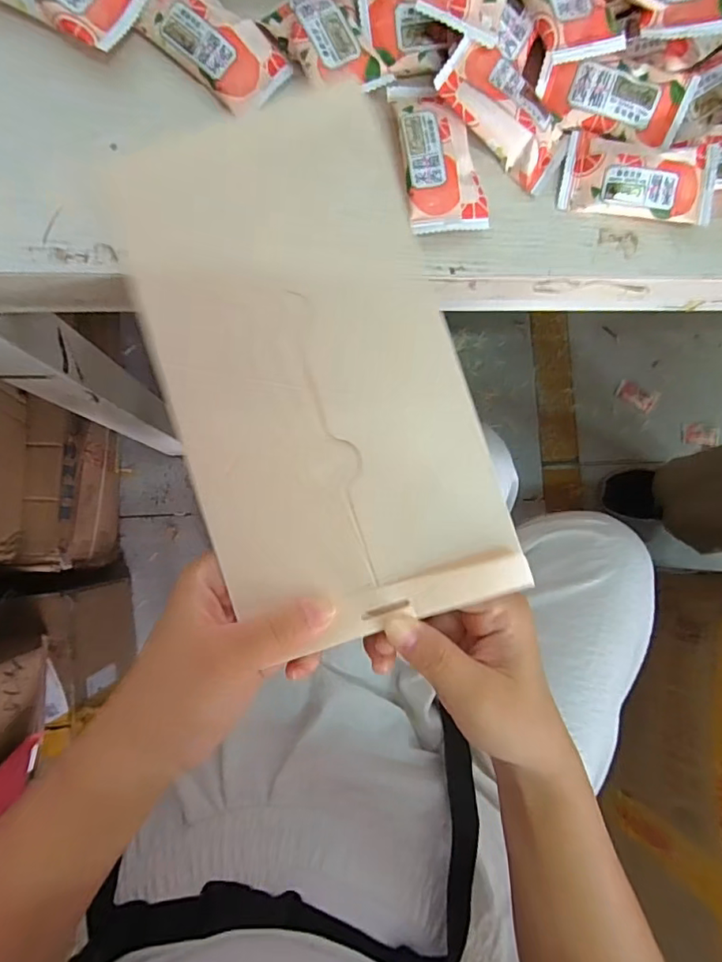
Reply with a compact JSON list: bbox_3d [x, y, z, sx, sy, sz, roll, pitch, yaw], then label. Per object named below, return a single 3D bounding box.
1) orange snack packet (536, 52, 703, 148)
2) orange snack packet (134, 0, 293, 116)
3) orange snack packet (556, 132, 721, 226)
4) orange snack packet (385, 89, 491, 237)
[{"bbox_3d":[0.127,-0.191,0.265,0.075,0.015,0.028,9,84,-5],"label":"orange snack packet"},{"bbox_3d":[-0.069,-0.209,0.247,0.070,0.013,0.040,42,82,-1],"label":"orange snack packet"},{"bbox_3d":[0.142,-0.155,0.267,0.075,0.018,0.039,6,84,-5],"label":"orange snack packet"},{"bbox_3d":[0.038,-0.159,0.257,0.038,0.015,0.075,-9,86,-7],"label":"orange snack packet"}]

